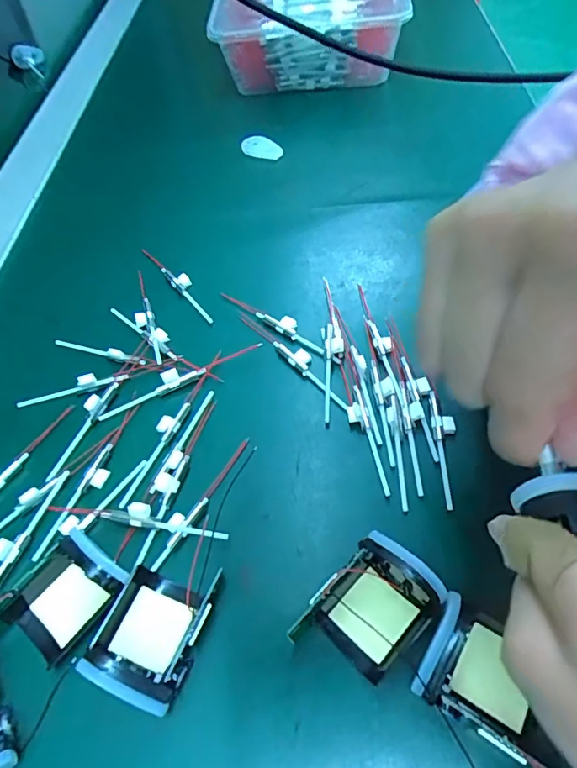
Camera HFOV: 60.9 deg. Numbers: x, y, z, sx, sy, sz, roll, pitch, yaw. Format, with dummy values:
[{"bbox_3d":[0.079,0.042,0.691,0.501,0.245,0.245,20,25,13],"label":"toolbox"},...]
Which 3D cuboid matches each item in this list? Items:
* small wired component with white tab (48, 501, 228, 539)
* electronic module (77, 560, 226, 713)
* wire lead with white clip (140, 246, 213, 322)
[{"bbox_3d":[-0.067,0.058,0.218,0.085,0.009,0.009,7,57,11],"label":"small wired component with white tab"},{"bbox_3d":[-0.052,0.093,0.187,0.038,0.022,0.048,15,59,16],"label":"electronic module"},{"bbox_3d":[-0.070,-0.066,0.310,0.010,0.007,0.084,-35,59,-17],"label":"wire lead with white clip"}]

